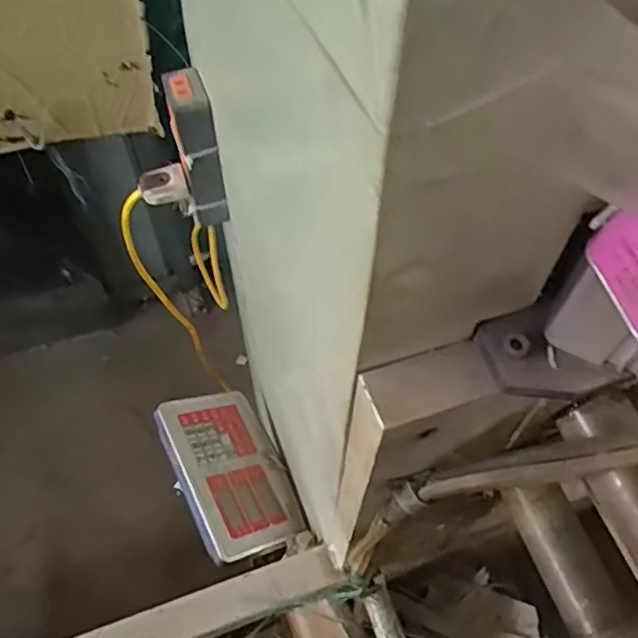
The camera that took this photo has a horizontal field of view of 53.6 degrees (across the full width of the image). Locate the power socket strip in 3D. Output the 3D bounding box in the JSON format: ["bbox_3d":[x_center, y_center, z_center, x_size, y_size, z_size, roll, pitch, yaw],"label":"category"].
[{"bbox_3d":[-0.115,-0.156,0.611,0.036,0.160,0.056,-12,61,-7],"label":"power socket strip"}]

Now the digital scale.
[{"bbox_3d":[-0.123,0.214,0.881,0.165,0.048,0.240,-12,59,-42],"label":"digital scale"}]

